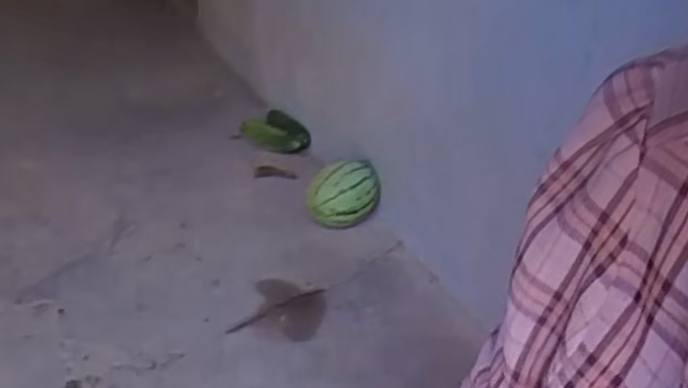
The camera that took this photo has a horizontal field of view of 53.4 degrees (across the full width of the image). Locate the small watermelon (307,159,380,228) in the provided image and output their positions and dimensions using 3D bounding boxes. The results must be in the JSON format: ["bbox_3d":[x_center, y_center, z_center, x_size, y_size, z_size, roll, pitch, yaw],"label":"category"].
[{"bbox_3d":[-0.002,0.000,1.519,0.156,0.144,0.130,3,27,0],"label":"small watermelon"}]

